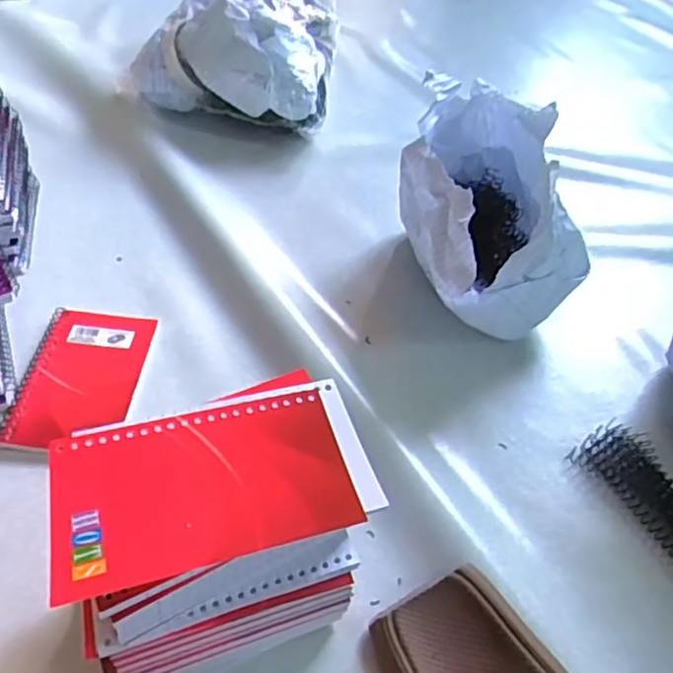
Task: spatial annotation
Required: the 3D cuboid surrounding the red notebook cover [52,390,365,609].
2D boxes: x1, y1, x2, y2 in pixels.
[{"bbox_3d":[-0.060,0.065,0.288,0.127,0.005,0.076,-10,49,-14],"label":"red notebook cover"}]

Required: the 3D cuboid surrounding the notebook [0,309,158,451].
[{"bbox_3d":[-0.195,0.031,0.491,0.084,0.007,0.129,5,47,0],"label":"notebook"}]

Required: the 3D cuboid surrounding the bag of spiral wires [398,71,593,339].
[{"bbox_3d":[0.128,-0.104,0.550,0.133,0.146,0.218,-3,48,-7],"label":"bag of spiral wires"}]

